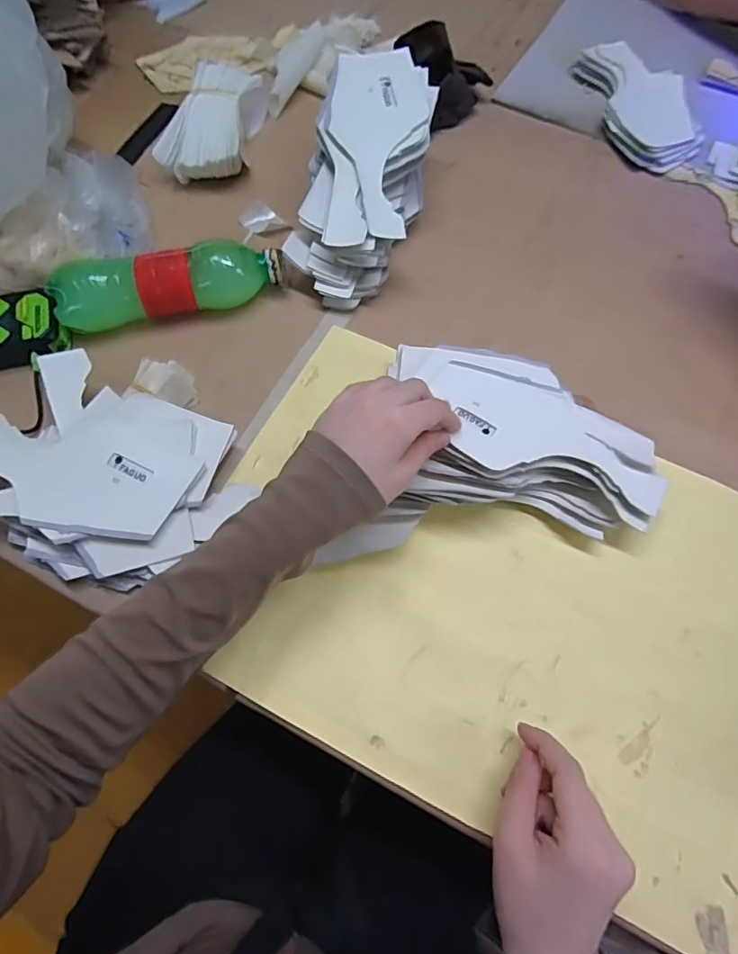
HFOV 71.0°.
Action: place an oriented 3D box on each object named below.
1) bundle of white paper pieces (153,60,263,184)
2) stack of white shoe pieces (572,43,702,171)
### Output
[{"bbox_3d":[-0.167,-0.381,0.562,0.085,0.055,0.157,9,67,4],"label":"bundle of white paper pieces"},{"bbox_3d":[0.308,-0.437,0.597,0.095,0.023,0.202,-13,68,-5],"label":"stack of white shoe pieces"}]

